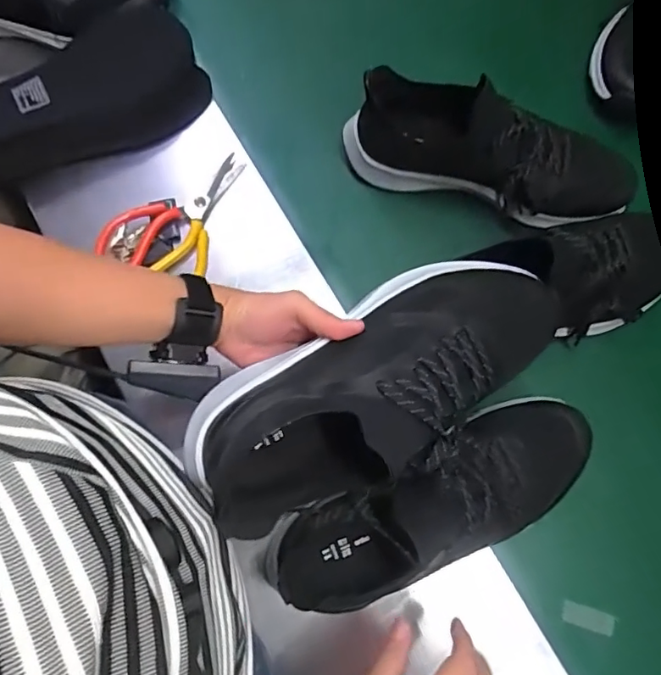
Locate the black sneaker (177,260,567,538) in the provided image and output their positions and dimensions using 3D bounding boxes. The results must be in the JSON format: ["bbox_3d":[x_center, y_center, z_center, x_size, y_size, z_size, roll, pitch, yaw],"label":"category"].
[{"bbox_3d":[0.043,0.024,0.388,0.288,0.090,0.121,-32,78,-11],"label":"black sneaker"}]

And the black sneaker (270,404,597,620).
[{"bbox_3d":[0.097,0.136,0.447,0.292,0.091,0.095,-22,77,-5],"label":"black sneaker"}]

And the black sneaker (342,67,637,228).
[{"bbox_3d":[0.170,-0.188,0.556,0.302,0.118,0.098,8,76,2],"label":"black sneaker"}]

